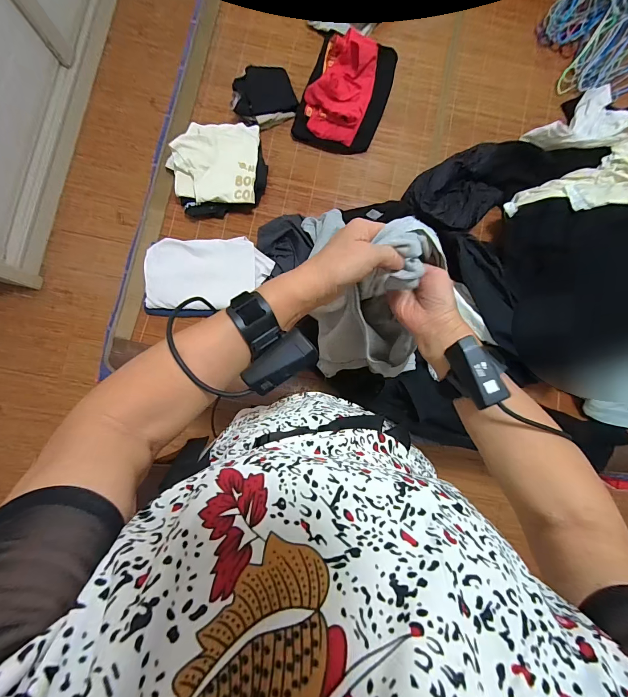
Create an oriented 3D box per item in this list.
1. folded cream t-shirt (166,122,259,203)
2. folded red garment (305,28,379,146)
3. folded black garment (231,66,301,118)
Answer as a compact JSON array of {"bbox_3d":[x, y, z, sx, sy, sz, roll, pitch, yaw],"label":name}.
[{"bbox_3d":[-0.261,-0.484,0.865,0.222,0.033,0.217,1,85,-2],"label":"folded cream t-shirt"},{"bbox_3d":[0.072,-0.693,0.880,0.160,0.079,0.245,21,84,0],"label":"folded red garment"},{"bbox_3d":[-0.140,-0.704,0.927,0.173,0.052,0.138,-15,86,-4],"label":"folded black garment"}]

